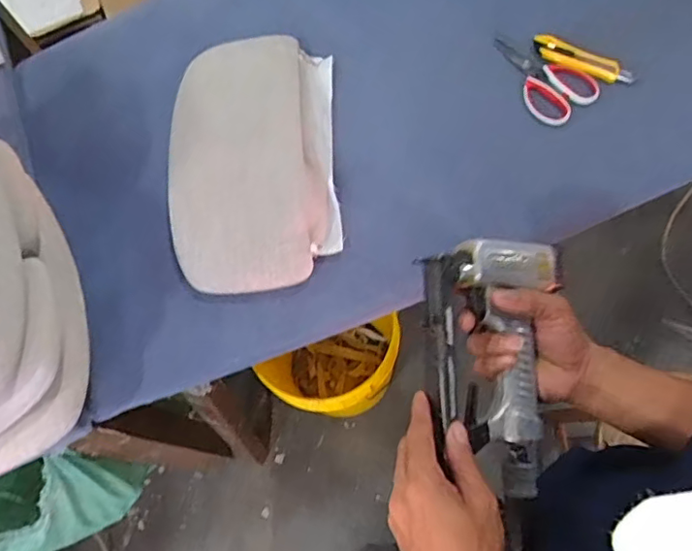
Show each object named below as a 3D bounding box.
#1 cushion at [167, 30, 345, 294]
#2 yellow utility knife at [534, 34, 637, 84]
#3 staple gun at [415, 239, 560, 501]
[{"bbox_3d":[-0.140,-0.188,0.867,0.246,0.061,0.433,-6,68,5],"label":"cushion"},{"bbox_3d":[0.362,-0.328,0.857,0.158,0.024,0.036,26,71,10],"label":"yellow utility knife"},{"bbox_3d":[0.128,0.072,0.466,0.124,0.063,0.201,-4,69,-1],"label":"staple gun"}]

